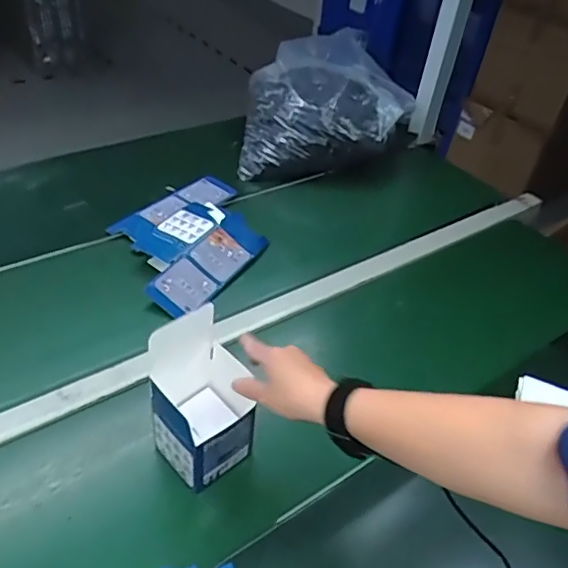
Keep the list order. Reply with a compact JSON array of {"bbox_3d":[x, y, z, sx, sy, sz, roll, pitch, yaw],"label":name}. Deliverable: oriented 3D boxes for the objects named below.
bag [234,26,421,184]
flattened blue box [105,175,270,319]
[{"bbox_3d":[0.080,-0.381,1.156,0.360,0.173,0.284,-2,44,-10],"label":"bag"},{"bbox_3d":[-0.146,-0.082,0.908,0.221,0.037,0.280,32,49,25],"label":"flattened blue box"}]

